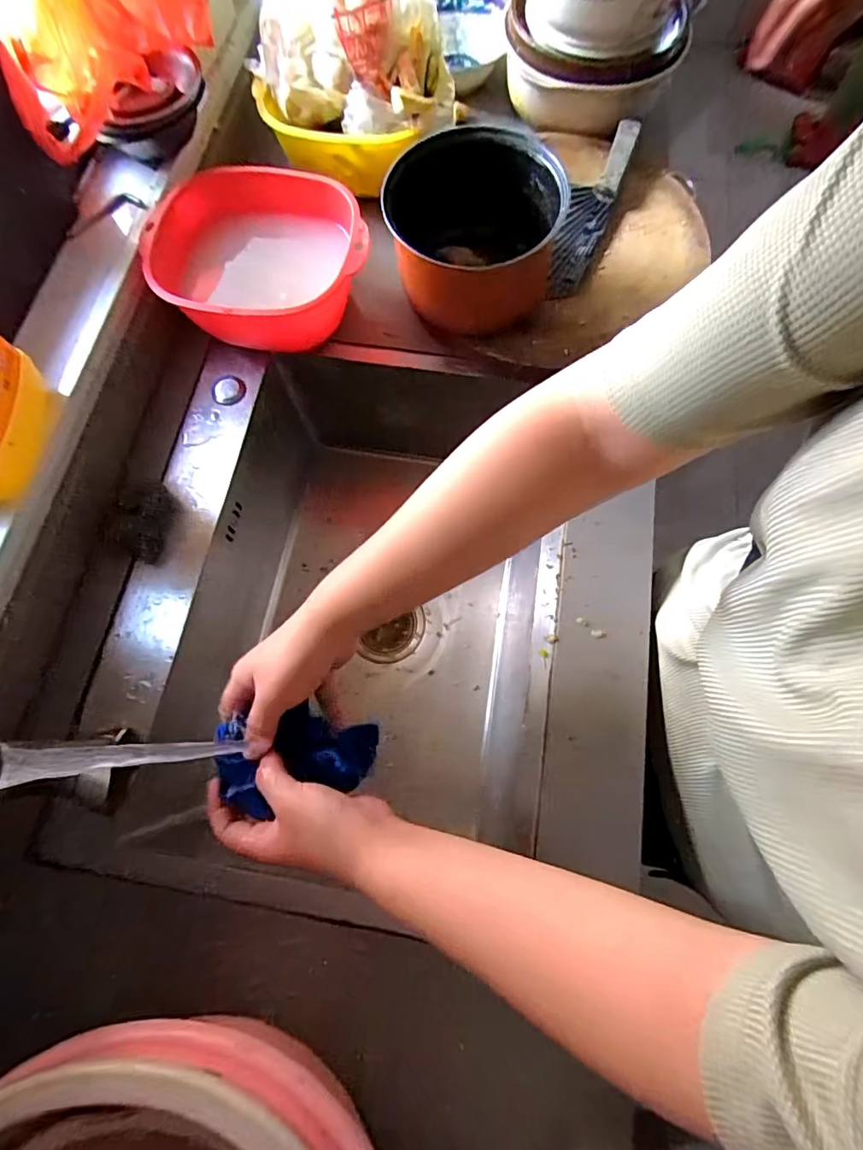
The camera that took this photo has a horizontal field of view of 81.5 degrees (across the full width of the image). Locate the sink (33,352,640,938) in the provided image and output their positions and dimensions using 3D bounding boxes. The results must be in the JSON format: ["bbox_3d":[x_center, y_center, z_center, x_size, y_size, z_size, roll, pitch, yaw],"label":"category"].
[{"bbox_3d":[-0.041,0.043,0.604,0.540,0.222,0.586,8,74,5],"label":"sink"}]

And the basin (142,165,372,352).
[{"bbox_3d":[-0.190,-0.351,0.589,0.225,0.116,0.225,-1,73,2],"label":"basin"}]

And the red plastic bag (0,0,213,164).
[{"bbox_3d":[-0.328,-0.555,0.494,0.106,0.110,0.280,14,75,6],"label":"red plastic bag"}]

